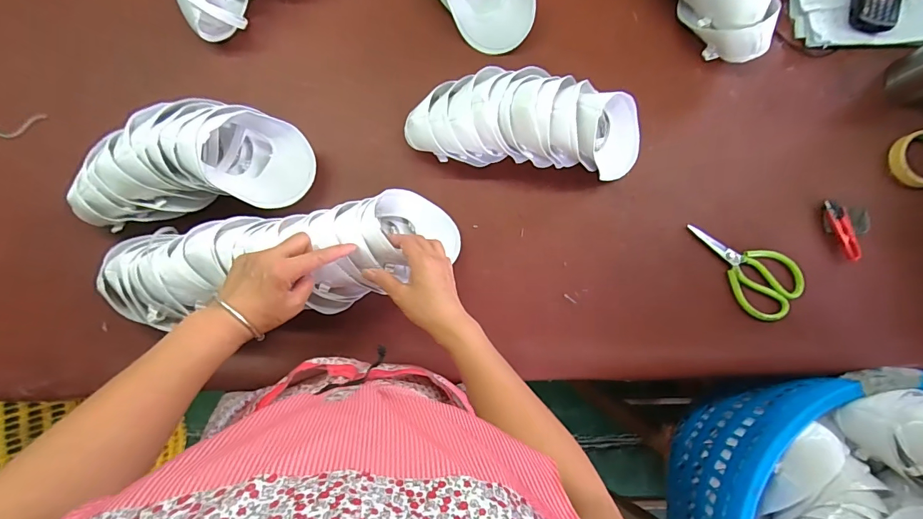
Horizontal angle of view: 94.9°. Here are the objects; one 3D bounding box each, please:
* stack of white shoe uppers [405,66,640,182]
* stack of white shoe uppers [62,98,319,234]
[{"bbox_3d":[0.101,-0.200,0.608,0.357,0.106,0.126,5,88,-2],"label":"stack of white shoe uppers"},{"bbox_3d":[-0.369,-0.137,0.566,0.312,0.079,0.149,-10,87,-3],"label":"stack of white shoe uppers"}]

